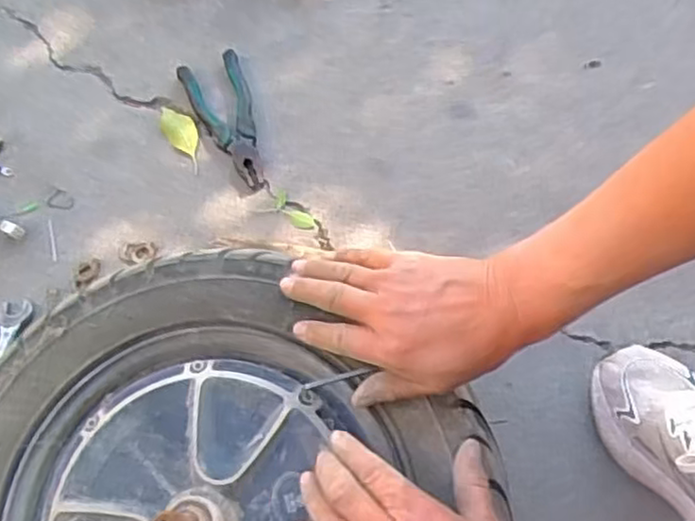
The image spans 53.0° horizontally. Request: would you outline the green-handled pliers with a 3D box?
[{"bbox_3d":[-0.133,-0.161,0.798,0.070,0.016,0.187,-23,66,-9],"label":"green-handled pliers"}]

